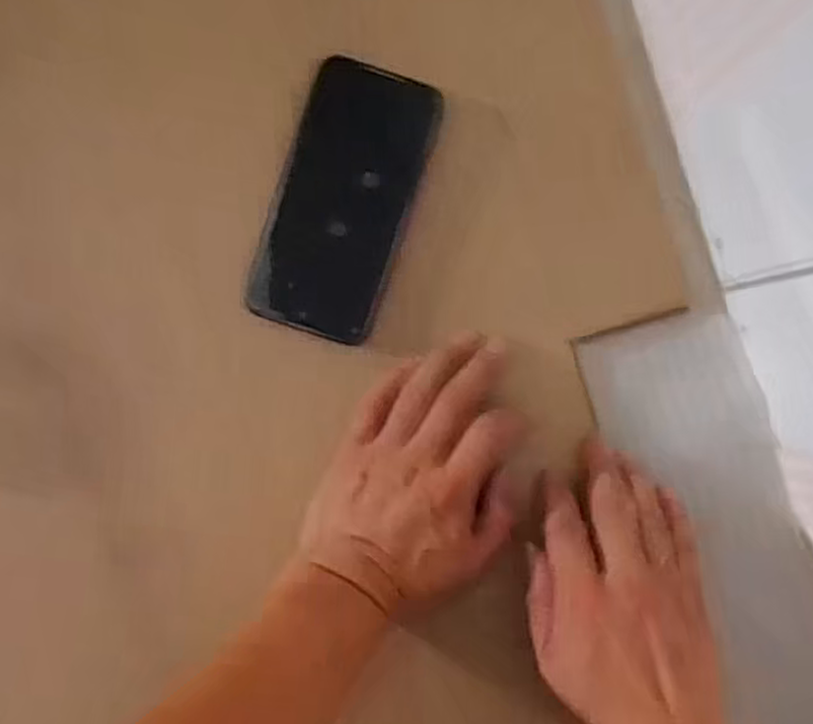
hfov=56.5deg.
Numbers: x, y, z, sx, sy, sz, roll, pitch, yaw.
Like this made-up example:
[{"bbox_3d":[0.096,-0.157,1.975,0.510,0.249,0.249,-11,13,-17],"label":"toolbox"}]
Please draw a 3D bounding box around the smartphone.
[{"bbox_3d":[-0.037,-0.094,0.445,0.078,0.008,0.156,18,90,-2],"label":"smartphone"}]

